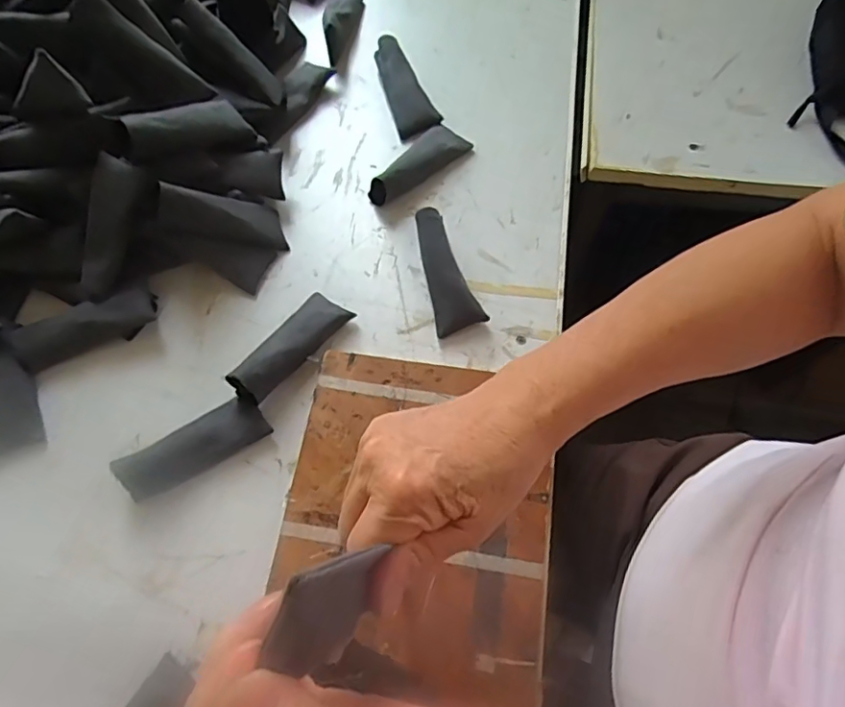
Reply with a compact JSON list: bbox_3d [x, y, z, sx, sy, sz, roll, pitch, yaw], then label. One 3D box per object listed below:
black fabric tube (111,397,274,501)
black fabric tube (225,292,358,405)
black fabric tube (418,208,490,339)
[{"bbox_3d":[-0.164,0.066,0.396,0.101,0.024,0.037,-29,69,-10],"label":"black fabric tube"},{"bbox_3d":[-0.099,-0.005,0.423,0.037,0.023,0.102,31,56,14],"label":"black fabric tube"},{"bbox_3d":[0.017,-0.067,0.447,0.038,0.030,0.102,-16,68,-5],"label":"black fabric tube"}]

